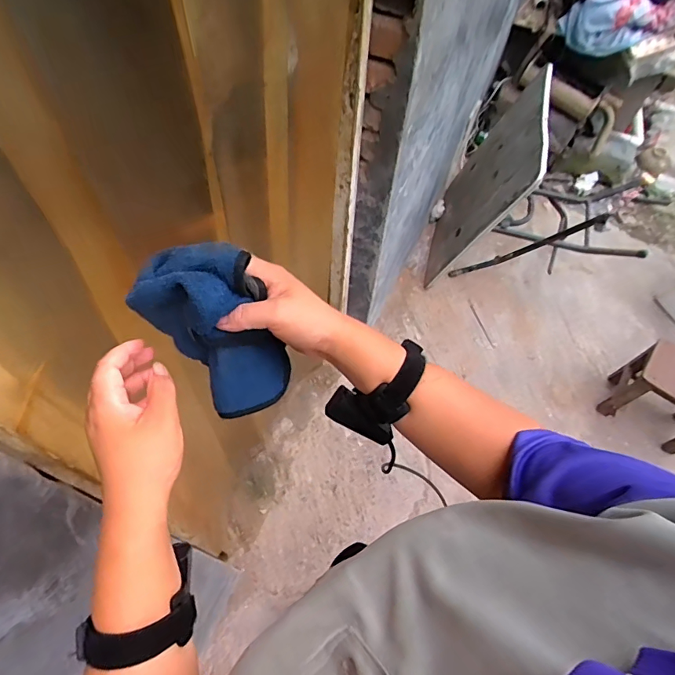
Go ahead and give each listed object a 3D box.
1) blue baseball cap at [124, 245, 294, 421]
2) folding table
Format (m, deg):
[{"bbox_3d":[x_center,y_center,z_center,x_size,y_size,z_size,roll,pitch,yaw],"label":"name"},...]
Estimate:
[{"bbox_3d":[-0.100,-0.002,0.388,0.080,0.153,0.077,-17,34,12],"label":"blue baseball cap"},{"bbox_3d":[0.748,-0.602,1.731,0.619,0.609,0.721,11,58,2],"label":"folding table"}]

